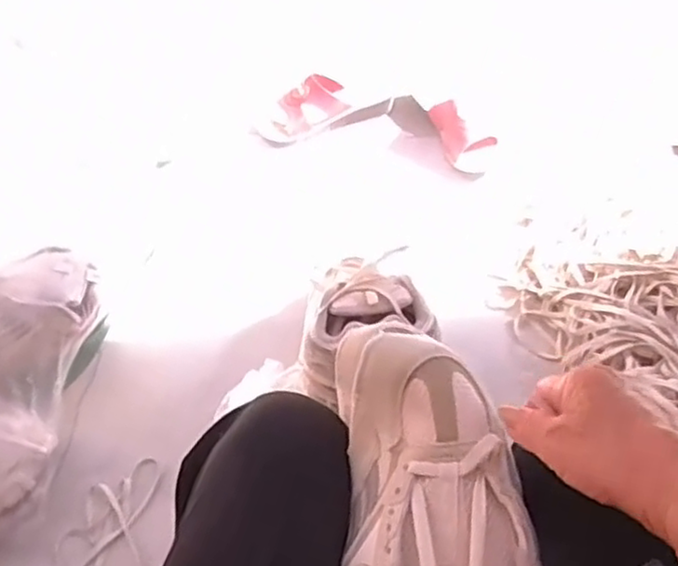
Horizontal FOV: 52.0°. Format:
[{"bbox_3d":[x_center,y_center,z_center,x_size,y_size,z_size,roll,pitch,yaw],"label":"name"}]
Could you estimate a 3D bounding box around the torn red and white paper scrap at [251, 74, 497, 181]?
[{"bbox_3d":[0.068,-0.264,1.115,0.360,0.066,0.152,9,58,11],"label":"torn red and white paper scrap"}]

